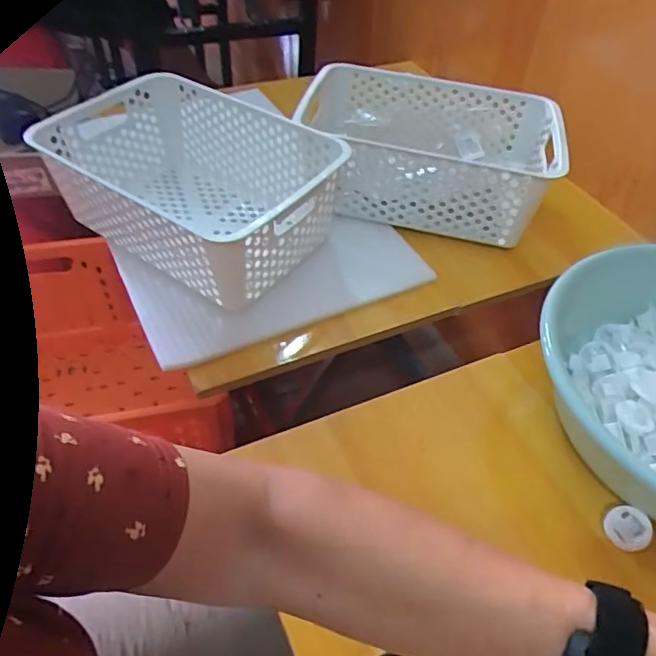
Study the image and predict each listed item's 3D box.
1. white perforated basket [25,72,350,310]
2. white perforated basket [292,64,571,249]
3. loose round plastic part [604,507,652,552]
[{"bbox_3d":[-0.150,-0.158,0.624,0.299,0.113,0.202,28,52,21],"label":"white perforated basket"},{"bbox_3d":[0.124,-0.226,0.711,0.309,0.100,0.214,12,48,8],"label":"white perforated basket"},{"bbox_3d":[0.238,0.160,0.445,0.033,0.004,0.033,-4,79,22],"label":"loose round plastic part"}]

